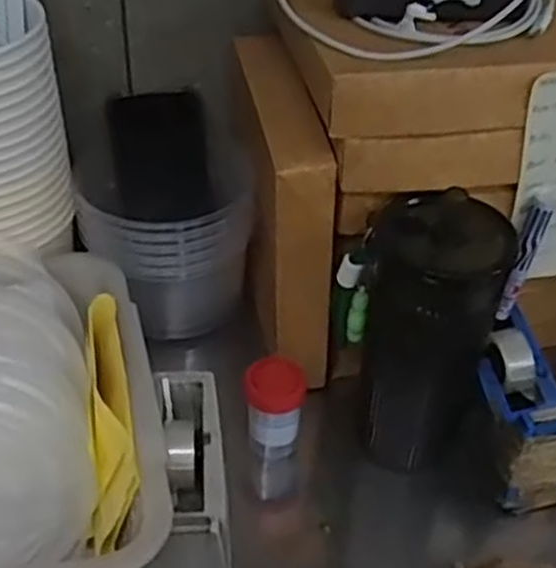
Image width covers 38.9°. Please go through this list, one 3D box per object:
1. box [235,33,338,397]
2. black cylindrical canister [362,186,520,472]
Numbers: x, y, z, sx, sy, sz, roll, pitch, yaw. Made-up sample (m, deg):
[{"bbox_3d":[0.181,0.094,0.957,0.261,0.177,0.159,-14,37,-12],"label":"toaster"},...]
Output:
[{"bbox_3d":[0.001,-0.063,0.614,0.041,0.183,0.192,-6,42,-10],"label":"box"},{"bbox_3d":[0.103,0.033,0.548,0.090,0.221,0.075,14,42,12],"label":"black cylindrical canister"}]

